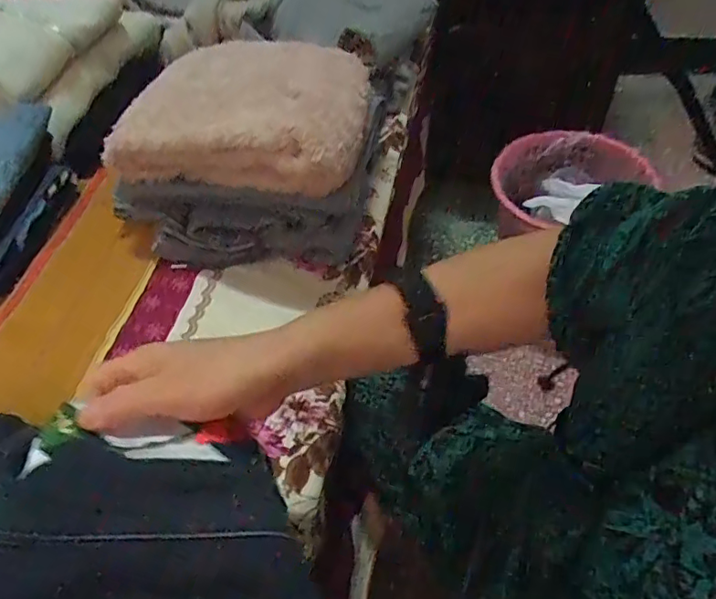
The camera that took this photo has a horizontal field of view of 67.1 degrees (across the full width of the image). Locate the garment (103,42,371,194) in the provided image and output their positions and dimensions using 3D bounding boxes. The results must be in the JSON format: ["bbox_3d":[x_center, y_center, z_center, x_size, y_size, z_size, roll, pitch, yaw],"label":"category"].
[{"bbox_3d":[-0.105,-0.214,0.593,0.256,0.075,0.224,14,55,16],"label":"garment"}]

